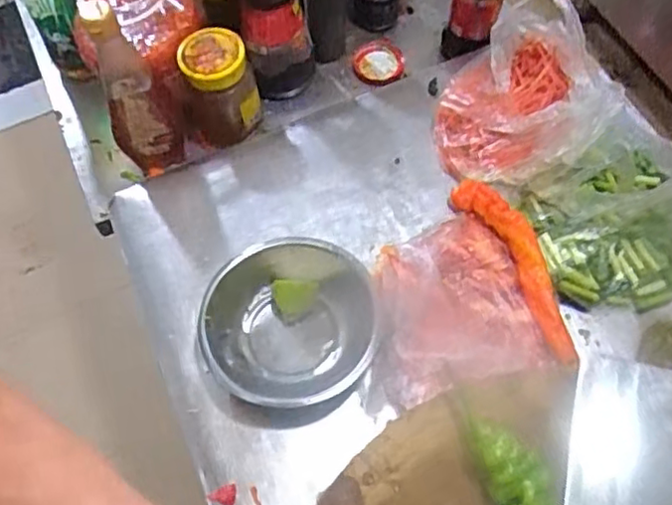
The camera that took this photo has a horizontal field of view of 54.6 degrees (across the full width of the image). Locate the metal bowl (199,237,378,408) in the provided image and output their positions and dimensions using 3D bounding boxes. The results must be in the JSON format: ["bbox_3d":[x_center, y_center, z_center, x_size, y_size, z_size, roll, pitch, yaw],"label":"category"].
[{"bbox_3d":[-0.043,0.067,0.616,0.157,0.050,0.164,-1,62,3],"label":"metal bowl"}]

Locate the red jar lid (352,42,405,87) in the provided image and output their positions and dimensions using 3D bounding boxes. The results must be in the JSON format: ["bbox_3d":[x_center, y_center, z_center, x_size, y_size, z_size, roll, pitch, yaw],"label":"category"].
[{"bbox_3d":[0.055,-0.243,0.838,0.062,0.018,0.060,-1,62,3],"label":"red jar lid"}]

